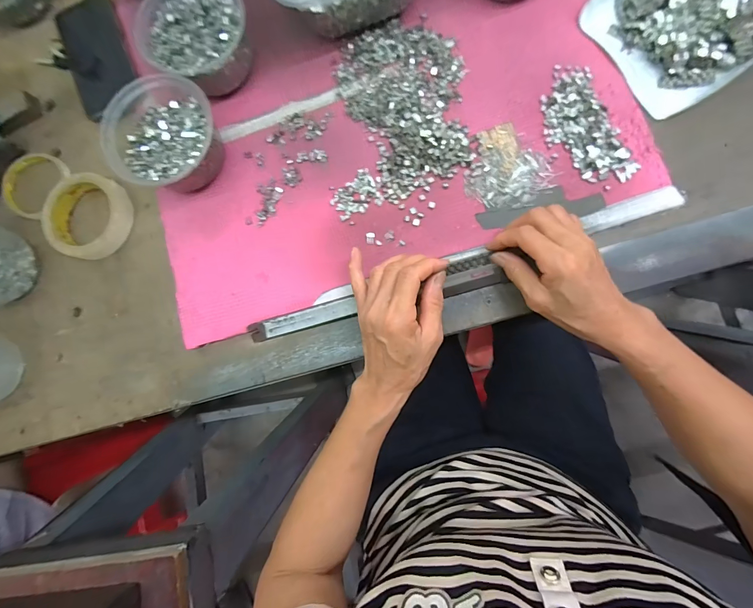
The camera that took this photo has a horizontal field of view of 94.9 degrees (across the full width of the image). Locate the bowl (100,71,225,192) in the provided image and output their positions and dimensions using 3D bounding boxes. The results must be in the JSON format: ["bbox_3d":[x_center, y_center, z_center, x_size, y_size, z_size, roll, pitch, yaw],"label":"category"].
[{"bbox_3d":[-0.218,-0.176,0.373,0.116,0.057,0.112,0,86,6],"label":"bowl"}]

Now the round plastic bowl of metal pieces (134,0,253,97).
[{"bbox_3d":[-0.192,-0.293,0.381,0.116,0.052,0.111,0,86,6],"label":"round plastic bowl of metal pieces"}]

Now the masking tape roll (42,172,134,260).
[{"bbox_3d":[-0.346,-0.106,0.409,0.097,0.025,0.095,0,86,6],"label":"masking tape roll"}]

